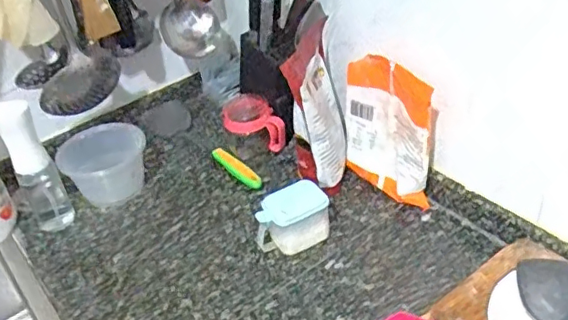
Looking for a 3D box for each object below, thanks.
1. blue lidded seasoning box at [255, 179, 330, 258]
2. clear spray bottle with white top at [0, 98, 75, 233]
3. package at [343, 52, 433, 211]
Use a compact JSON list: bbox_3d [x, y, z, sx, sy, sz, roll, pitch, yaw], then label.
[{"bbox_3d":[0.010,0.084,0.833,0.100,0.087,0.060,-15,37,-10],"label":"blue lidded seasoning box"},{"bbox_3d":[-0.391,0.008,0.879,0.071,0.226,0.087,-22,39,-18],"label":"clear spray bottle with white top"},{"bbox_3d":[0.149,-0.035,0.846,0.053,0.229,0.155,-22,39,-18],"label":"package"}]

